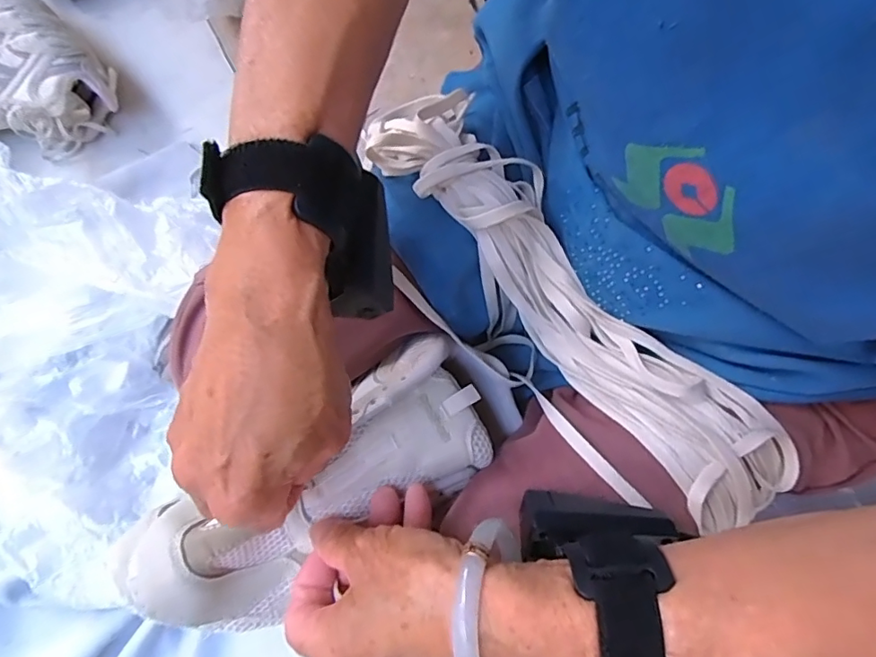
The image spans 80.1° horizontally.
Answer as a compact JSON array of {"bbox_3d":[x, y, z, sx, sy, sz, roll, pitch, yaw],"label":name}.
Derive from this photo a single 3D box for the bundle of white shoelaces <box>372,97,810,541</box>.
[{"bbox_3d":[0.084,-0.016,0.310,0.077,0.051,0.311,-40,78,-11],"label":"bundle of white shoelaces"}]

